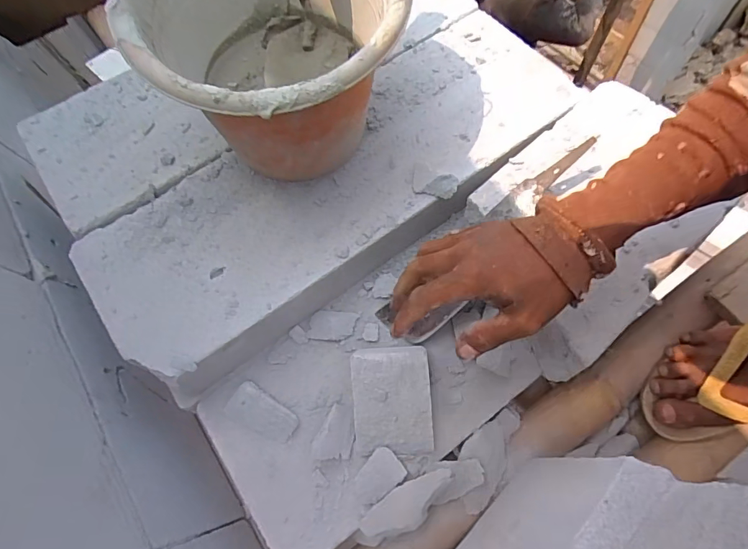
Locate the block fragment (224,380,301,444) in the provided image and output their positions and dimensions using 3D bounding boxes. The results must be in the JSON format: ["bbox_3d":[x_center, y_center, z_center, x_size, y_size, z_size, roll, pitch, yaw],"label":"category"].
[{"bbox_3d":[-0.114,0.142,0.439,0.074,0.010,0.039,23,74,15],"label":"block fragment"}]

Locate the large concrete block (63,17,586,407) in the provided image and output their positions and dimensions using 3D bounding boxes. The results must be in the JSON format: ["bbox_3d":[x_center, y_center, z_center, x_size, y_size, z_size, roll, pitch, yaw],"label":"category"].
[{"bbox_3d":[-0.034,-0.106,0.516,0.571,0.077,0.207,-38,70,-8],"label":"large concrete block"}]

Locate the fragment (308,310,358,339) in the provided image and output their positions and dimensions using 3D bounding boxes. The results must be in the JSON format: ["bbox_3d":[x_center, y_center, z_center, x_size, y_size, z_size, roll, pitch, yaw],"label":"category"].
[{"bbox_3d":[-0.046,0.056,0.476,0.051,0.004,0.034,5,70,9],"label":"fragment"}]

